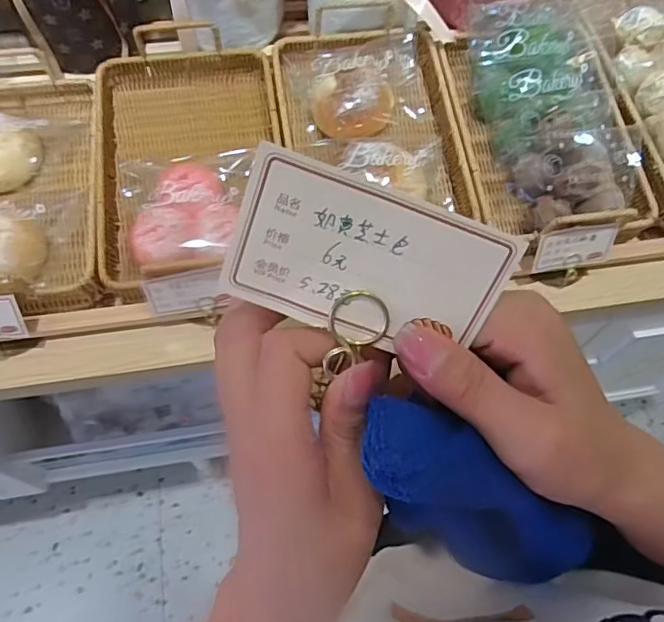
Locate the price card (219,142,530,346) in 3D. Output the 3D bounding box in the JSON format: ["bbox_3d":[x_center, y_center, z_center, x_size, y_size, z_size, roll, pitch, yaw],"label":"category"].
[{"bbox_3d":[0.012,-0.015,0.188,0.088,0.053,0.004,19,26,-5],"label":"price card"}]

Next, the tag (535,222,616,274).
[{"bbox_3d":[0.266,-0.070,0.625,0.089,0.049,0.007,-10,37,-1],"label":"tag"}]

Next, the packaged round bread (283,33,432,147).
[{"bbox_3d":[0.034,-0.273,0.687,0.161,0.055,0.135,-14,65,-10],"label":"packaged round bread"}]

